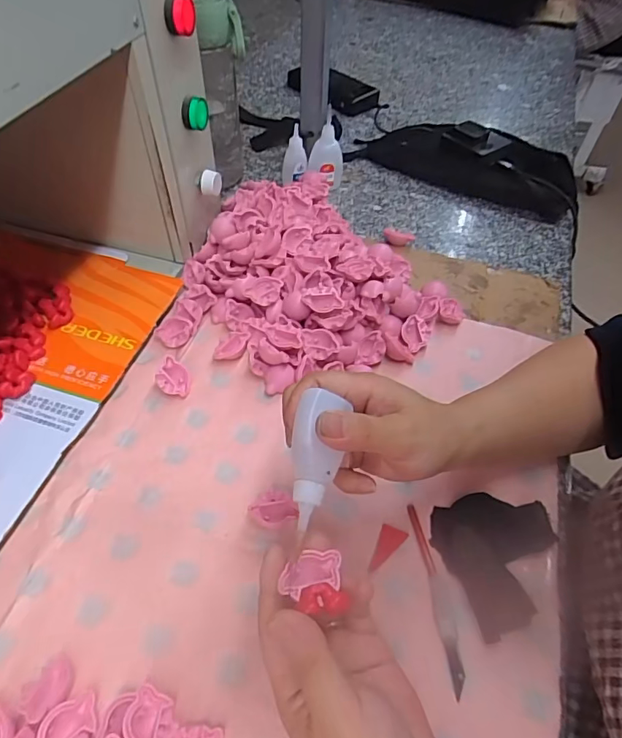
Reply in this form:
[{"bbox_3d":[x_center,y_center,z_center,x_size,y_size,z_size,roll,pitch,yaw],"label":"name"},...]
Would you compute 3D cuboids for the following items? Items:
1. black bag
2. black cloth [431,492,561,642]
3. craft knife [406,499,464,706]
[{"bbox_3d":[0.219,-0.301,0.687,0.309,0.045,0.132,26,57,12],"label":"black bag"},{"bbox_3d":[0.138,0.131,0.347,0.083,0.011,0.089,-12,58,-13],"label":"black cloth"},{"bbox_3d":[0.087,0.151,0.332,0.014,0.005,0.116,-3,56,-8],"label":"craft knife"}]

